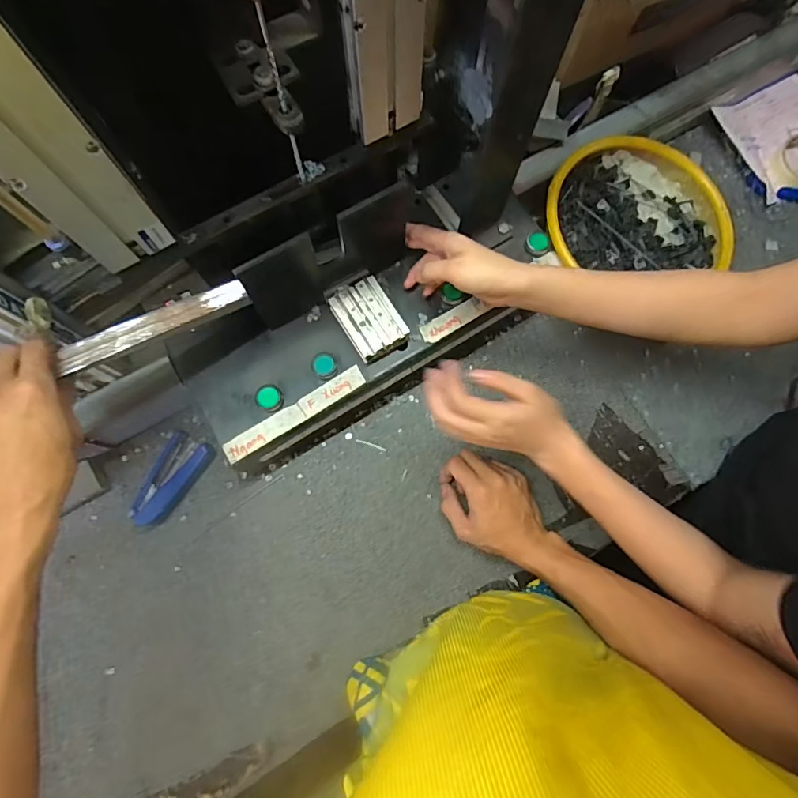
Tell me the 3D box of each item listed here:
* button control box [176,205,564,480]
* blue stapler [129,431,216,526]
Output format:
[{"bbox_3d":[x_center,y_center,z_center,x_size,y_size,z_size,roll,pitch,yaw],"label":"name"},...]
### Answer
[{"bbox_3d":[-0.017,-0.074,0.578,0.446,0.099,0.140,-26,78,-7],"label":"button control box"},{"bbox_3d":[-0.275,0.095,0.569,0.062,0.025,0.111,28,77,5],"label":"blue stapler"}]

